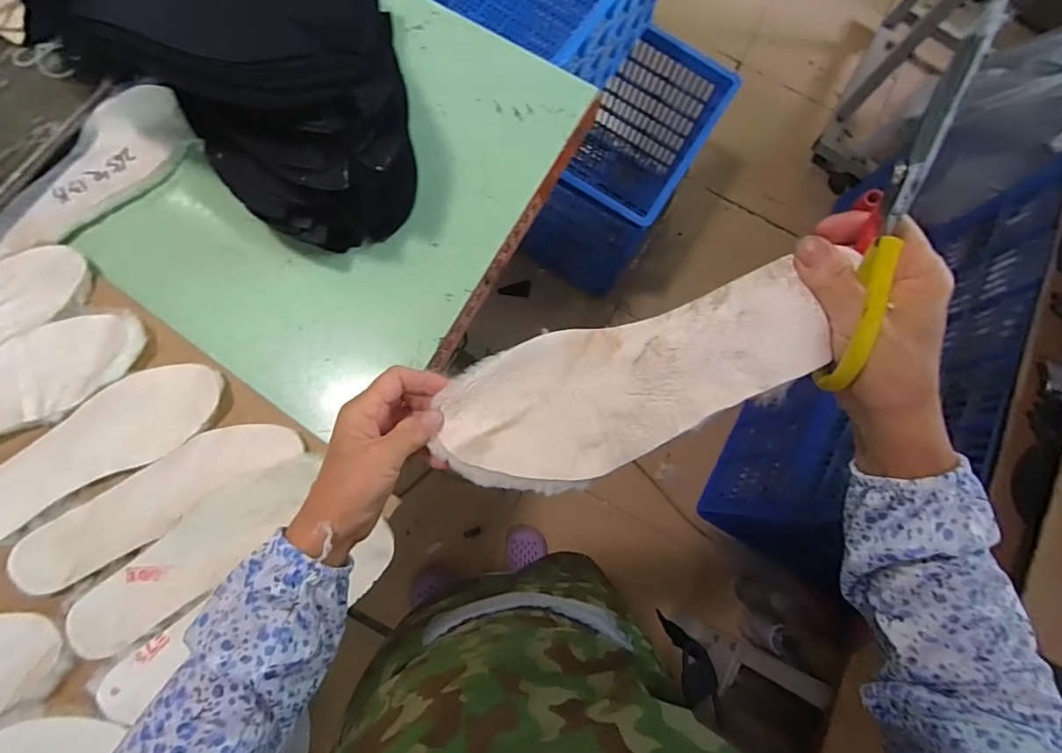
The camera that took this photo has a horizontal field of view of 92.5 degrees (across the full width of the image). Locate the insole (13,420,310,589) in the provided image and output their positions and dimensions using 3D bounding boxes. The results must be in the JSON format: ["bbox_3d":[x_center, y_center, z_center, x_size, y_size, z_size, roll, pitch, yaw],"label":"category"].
[{"bbox_3d":[-0.382,0.123,0.527,0.276,0.021,0.073,-31,84,-12],"label":"insole"}]

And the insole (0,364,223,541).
[{"bbox_3d":[-0.457,0.070,0.522,0.272,0.013,0.090,-30,81,-13],"label":"insole"}]

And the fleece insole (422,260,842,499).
[{"bbox_3d":[0.054,0.009,0.321,0.235,0.028,0.096,-21,82,16],"label":"fleece insole"}]

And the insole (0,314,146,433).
[{"bbox_3d":[-0.542,0.019,0.525,0.270,0.011,0.090,-34,82,-13],"label":"insole"}]

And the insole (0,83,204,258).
[{"bbox_3d":[-0.512,-0.228,0.593,0.087,0.025,0.263,38,79,-14],"label":"insole"}]

